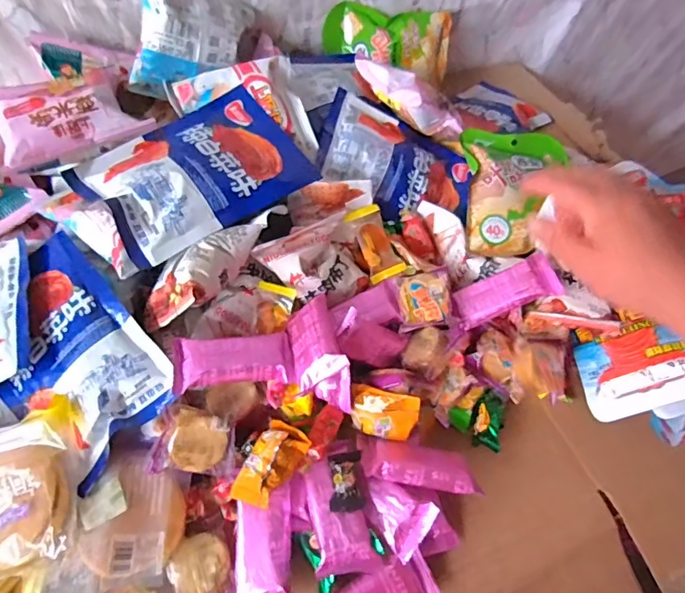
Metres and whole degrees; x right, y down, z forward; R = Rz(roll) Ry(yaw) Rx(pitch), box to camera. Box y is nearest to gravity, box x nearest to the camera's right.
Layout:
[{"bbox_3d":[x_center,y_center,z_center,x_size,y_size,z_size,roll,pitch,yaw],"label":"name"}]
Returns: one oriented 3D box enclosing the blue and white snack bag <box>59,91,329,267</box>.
[{"bbox_3d":[-0.118,-0.107,0.416,0.174,0.025,0.116,-35,77,-29],"label":"blue and white snack bag"}]

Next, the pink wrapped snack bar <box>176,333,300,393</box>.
[{"bbox_3d":[-0.078,0.045,0.366,0.085,0.015,0.039,-3,56,-22],"label":"pink wrapped snack bar"}]

